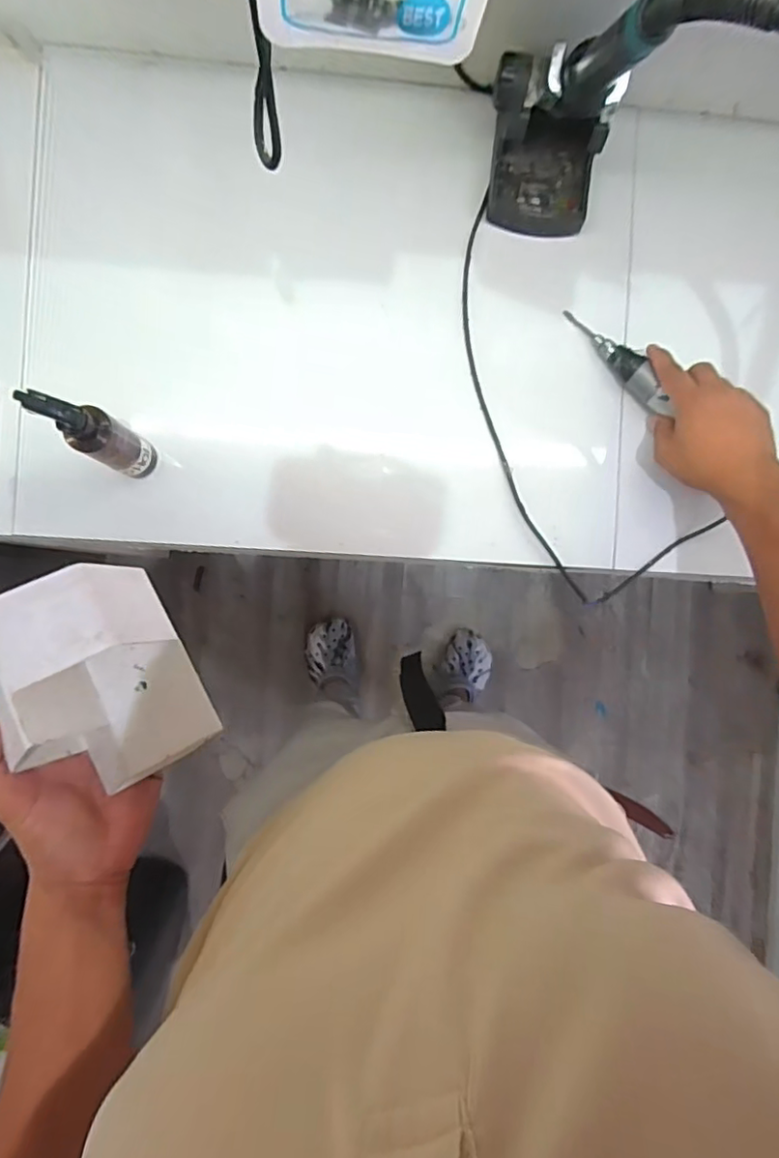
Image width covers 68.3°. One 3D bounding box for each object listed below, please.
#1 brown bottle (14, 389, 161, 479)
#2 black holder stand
[{"bbox_3d":[-0.240,-0.117,0.483,0.036,0.177,0.037,0,90,-3],"label":"brown bottle"},{"bbox_3d":[0.145,-0.397,0.530,0.114,0.098,0.095,5,89,-3],"label":"black holder stand"}]

